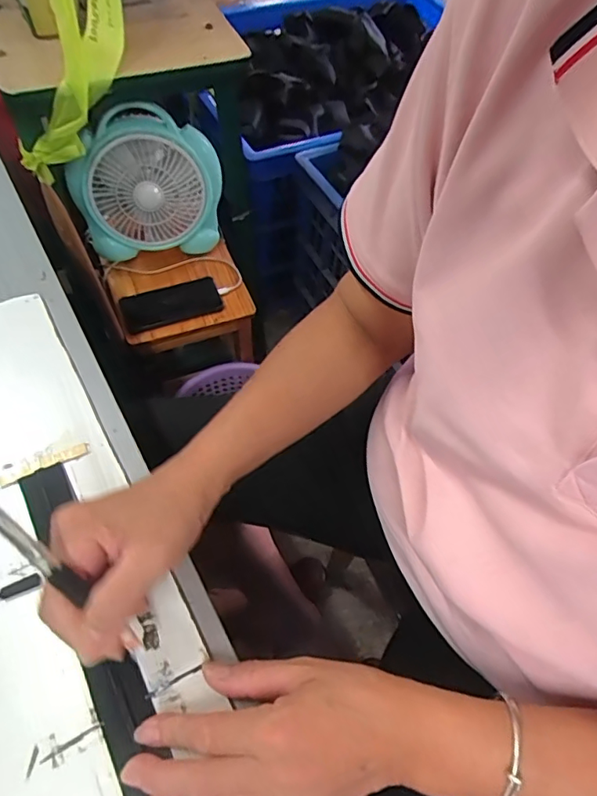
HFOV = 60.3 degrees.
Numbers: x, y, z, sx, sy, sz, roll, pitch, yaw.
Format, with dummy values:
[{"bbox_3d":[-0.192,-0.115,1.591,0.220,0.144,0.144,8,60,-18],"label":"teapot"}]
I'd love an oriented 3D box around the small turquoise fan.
[{"bbox_3d":[-0.258,-0.362,0.883,0.239,0.228,0.126,-24,63,-18],"label":"small turquoise fan"}]

